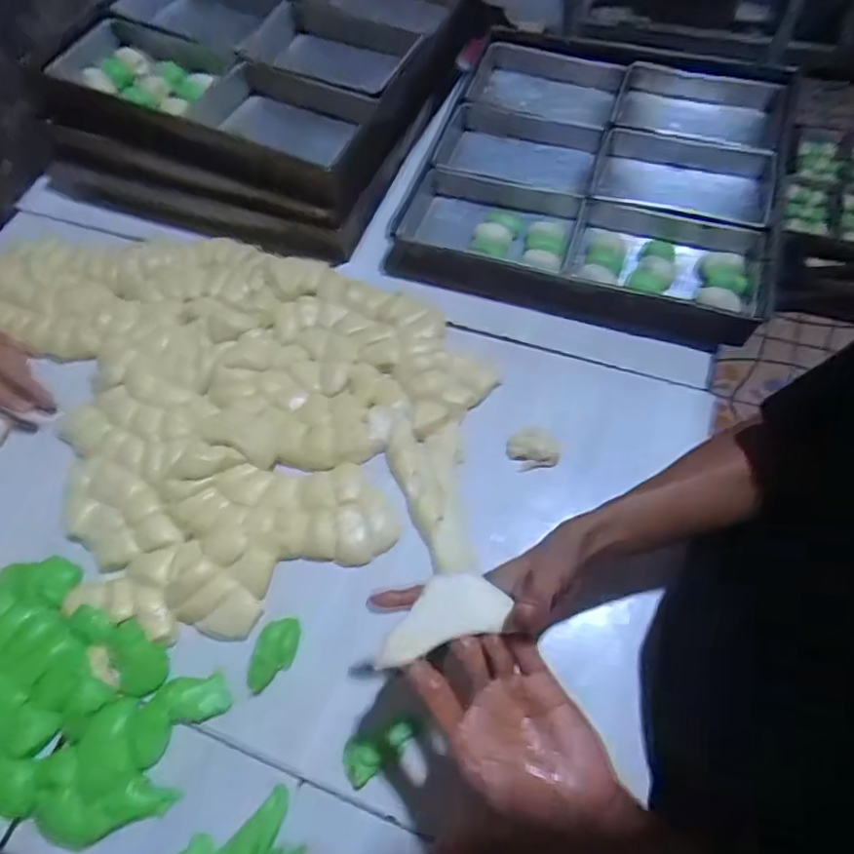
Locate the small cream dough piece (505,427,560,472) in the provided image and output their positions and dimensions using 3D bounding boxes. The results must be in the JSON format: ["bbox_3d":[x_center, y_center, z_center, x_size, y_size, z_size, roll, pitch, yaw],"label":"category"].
[{"bbox_3d":[0.111,0.019,0.597,0.047,0.025,0.052,-13,63,0],"label":"small cream dough piece"}]

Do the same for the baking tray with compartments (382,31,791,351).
[{"bbox_3d":[0.227,-0.354,0.753,0.450,0.065,0.474,14,66,13],"label":"baking tray with compartments"}]

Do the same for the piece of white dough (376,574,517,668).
[{"bbox_3d":[0.007,0.121,0.365,0.086,0.013,0.045,-16,64,-6],"label":"piece of white dough"}]

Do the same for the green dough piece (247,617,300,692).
[{"bbox_3d":[-0.143,0.210,0.516,0.043,0.026,0.064,9,65,10],"label":"green dough piece"}]

